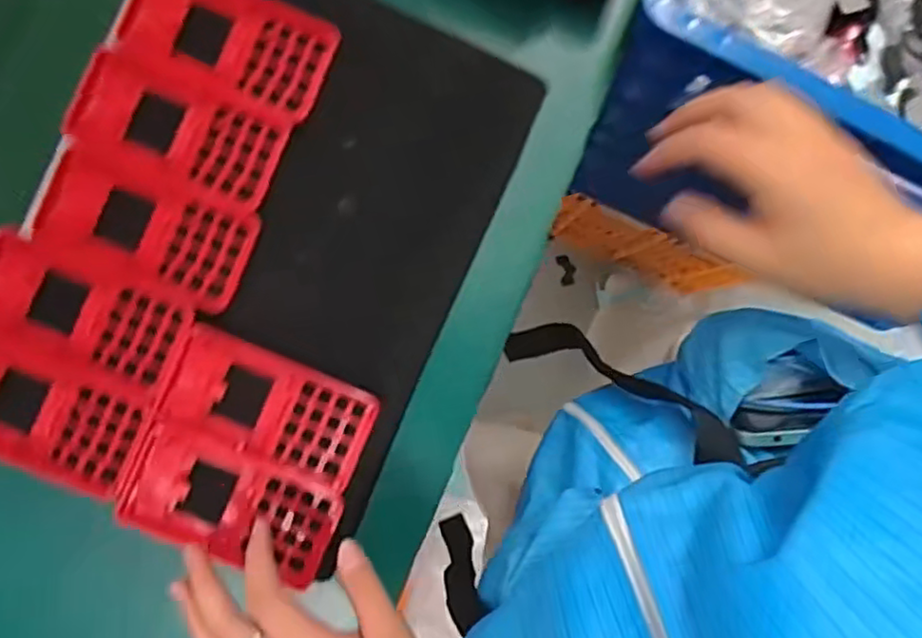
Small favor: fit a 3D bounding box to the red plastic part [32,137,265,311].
[{"bbox_3d":[-0.190,-0.055,0.407,0.123,0.009,0.063,23,87,-1],"label":"red plastic part"}]

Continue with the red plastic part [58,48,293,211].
[{"bbox_3d":[-0.170,-0.115,0.407,0.121,0.016,0.061,21,87,-1],"label":"red plastic part"}]

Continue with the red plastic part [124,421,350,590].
[{"bbox_3d":[-0.137,0.113,0.409,0.122,0.017,0.067,22,85,-3],"label":"red plastic part"}]

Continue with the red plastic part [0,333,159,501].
[{"bbox_3d":[-0.247,0.056,0.393,0.116,0.015,0.070,23,87,-1],"label":"red plastic part"}]

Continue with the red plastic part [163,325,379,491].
[{"bbox_3d":[-0.116,0.055,0.410,0.121,0.007,0.063,23,87,-1],"label":"red plastic part"}]

